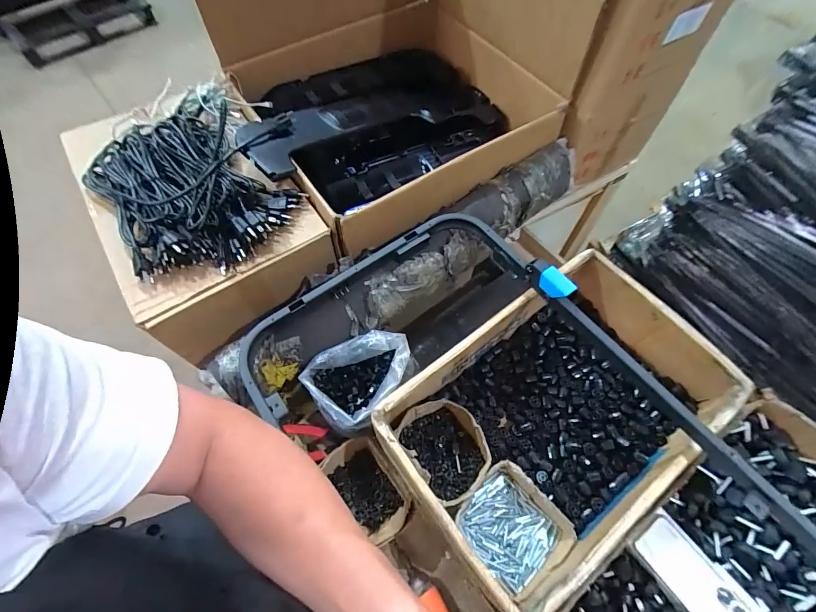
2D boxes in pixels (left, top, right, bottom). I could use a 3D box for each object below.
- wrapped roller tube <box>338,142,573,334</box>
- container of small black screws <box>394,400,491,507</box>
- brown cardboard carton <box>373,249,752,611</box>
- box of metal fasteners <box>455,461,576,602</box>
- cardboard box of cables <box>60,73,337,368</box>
[{"bbox_3d":[0.123,-0.153,0.794,0.617,0.089,0.123,-39,68,-18],"label":"wrapped roller tube"},{"bbox_3d":[0.073,0.250,0.706,0.114,0.072,0.158,-33,66,-16],"label":"container of small black screws"},{"bbox_3d":[0.251,0.186,0.681,0.521,0.163,0.345,-35,67,-17],"label":"brown cardboard carton"},{"bbox_3d":[0.168,0.356,0.644,0.138,0.064,0.161,-36,67,-17],"label":"box of metal fasteners"},{"bbox_3d":[-0.416,-0.204,0.807,0.348,0.225,0.525,-31,66,-15],"label":"cardboard box of cables"}]

